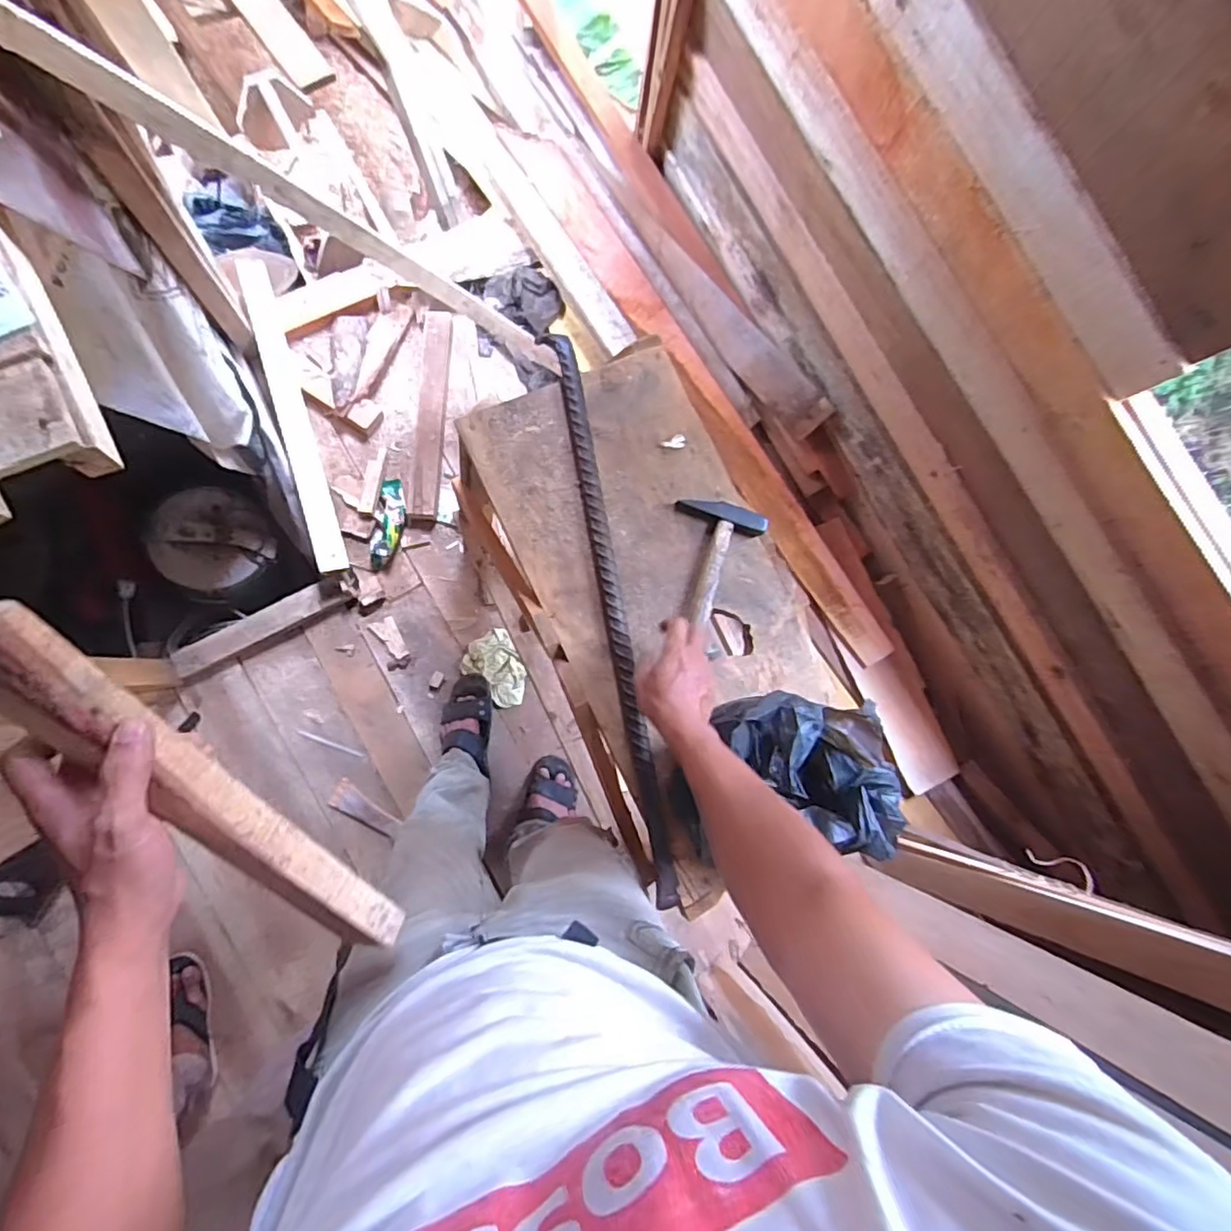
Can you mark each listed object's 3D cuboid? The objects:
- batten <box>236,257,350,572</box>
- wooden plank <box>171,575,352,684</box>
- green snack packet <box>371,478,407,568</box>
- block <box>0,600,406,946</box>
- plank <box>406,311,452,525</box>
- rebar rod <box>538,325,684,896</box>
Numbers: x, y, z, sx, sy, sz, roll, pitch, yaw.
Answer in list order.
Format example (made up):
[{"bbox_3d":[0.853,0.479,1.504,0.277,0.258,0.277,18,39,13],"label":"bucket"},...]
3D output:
[{"bbox_3d":[-0.683,-0.426,1.280,0.066,0.044,0.702,-17,87,-9],"label":"batten"},{"bbox_3d":[-0.722,0.022,1.253,0.349,0.047,0.066,-29,88,-9],"label":"wooden plank"},{"bbox_3d":[-0.500,-0.202,1.348,0.059,0.019,0.197,8,83,-6],"label":"green snack packet"},{"bbox_3d":[-0.264,0.143,0.416,0.047,0.032,0.384,-32,129,-9],"label":"block"},{"bbox_3d":[-0.411,-0.442,1.332,0.073,0.026,0.475,4,84,-7],"label":"plank"},{"bbox_3d":[-0.002,-0.011,0.744,0.030,0.025,0.706,-10,86,-8],"label":"rebar rod"}]

